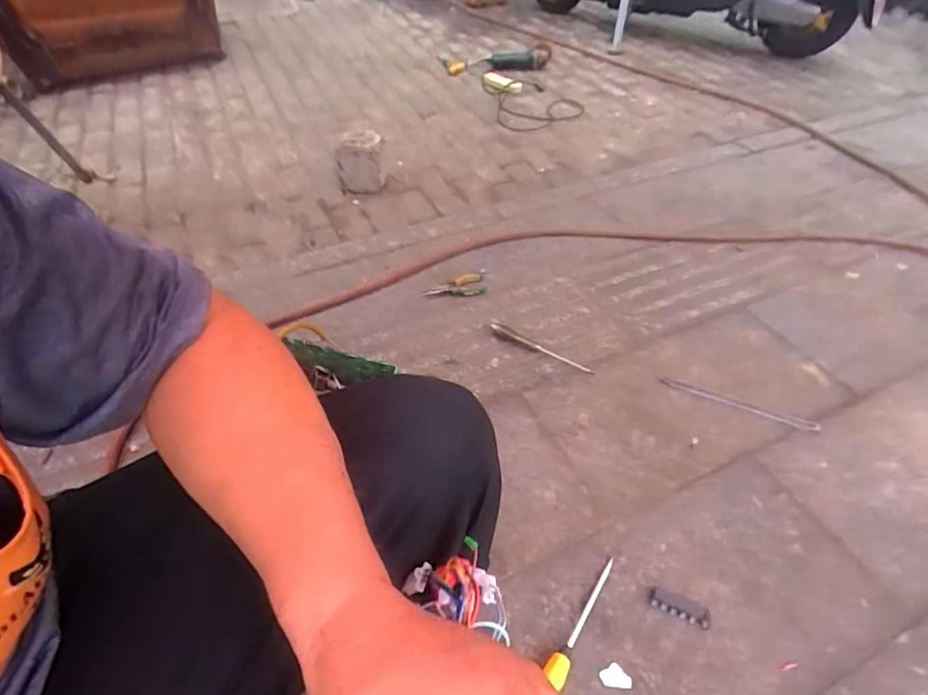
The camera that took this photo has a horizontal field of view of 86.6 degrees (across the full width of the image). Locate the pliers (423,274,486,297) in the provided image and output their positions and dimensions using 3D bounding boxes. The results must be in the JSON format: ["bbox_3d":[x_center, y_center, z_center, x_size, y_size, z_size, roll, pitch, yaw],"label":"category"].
[{"bbox_3d":[-0.021,-0.147,1.214,0.143,0.010,0.071,-12,47,-13],"label":"pliers"}]

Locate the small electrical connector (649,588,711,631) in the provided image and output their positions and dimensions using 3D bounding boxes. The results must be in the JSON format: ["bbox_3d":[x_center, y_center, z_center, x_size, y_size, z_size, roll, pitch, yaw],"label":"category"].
[{"bbox_3d":[0.308,0.373,0.705,0.080,0.010,0.028,19,48,17],"label":"small electrical connector"}]

